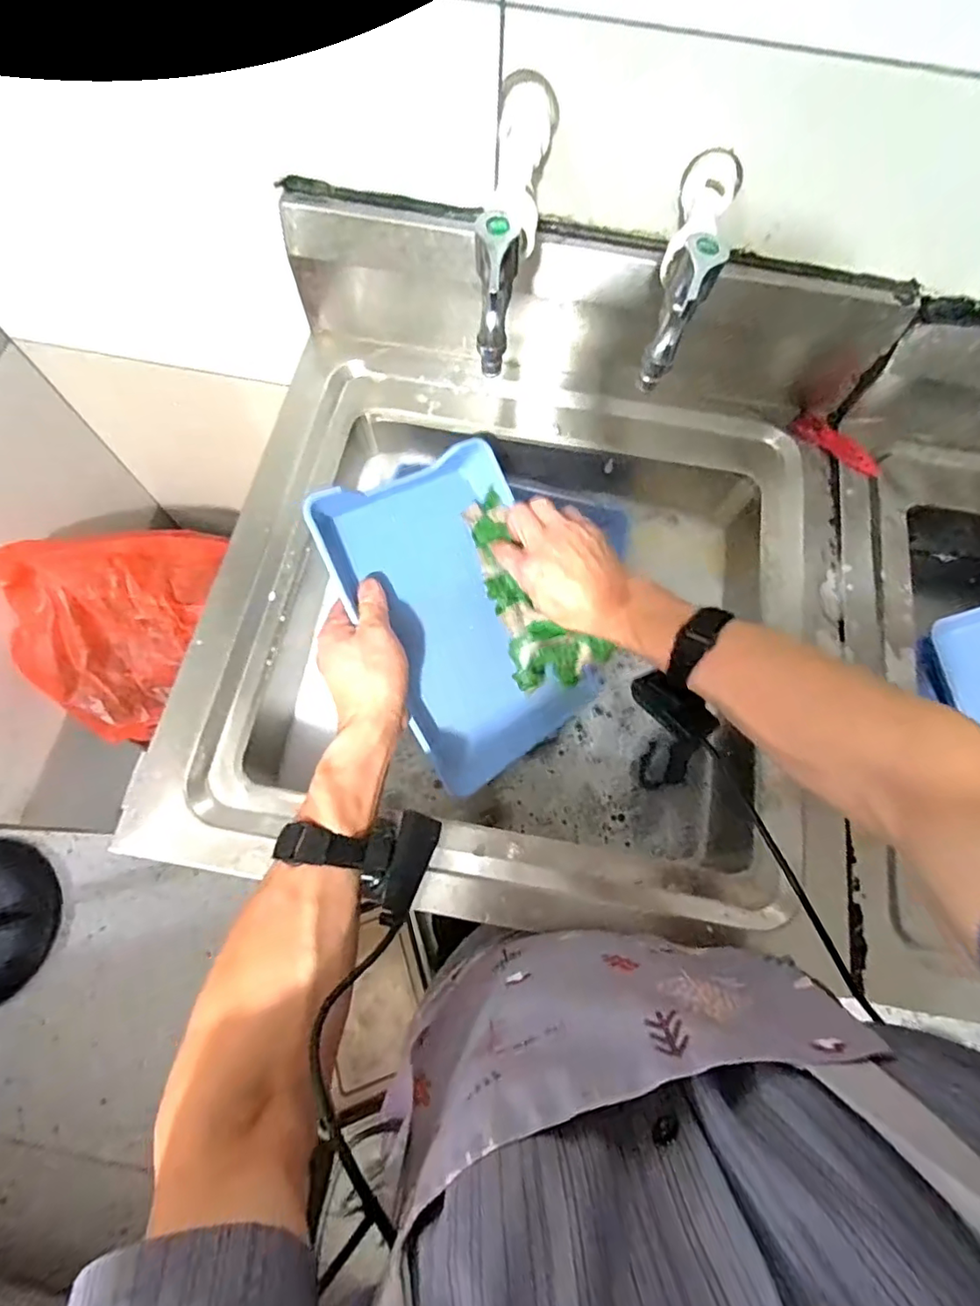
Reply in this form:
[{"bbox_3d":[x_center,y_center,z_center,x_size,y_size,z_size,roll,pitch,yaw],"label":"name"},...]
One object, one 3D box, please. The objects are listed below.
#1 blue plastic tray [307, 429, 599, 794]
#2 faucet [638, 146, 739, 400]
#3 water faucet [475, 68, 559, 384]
[{"bbox_3d":[-0.022,-0.037,0.528,0.204,0.045,0.283,-33,100,-30],"label":"blue plastic tray"},{"bbox_3d":[0.150,-0.303,0.417,0.040,0.086,0.214,19,71,4],"label":"faucet"},{"bbox_3d":[0.016,-0.325,0.414,0.042,0.082,0.232,8,70,1],"label":"water faucet"}]

